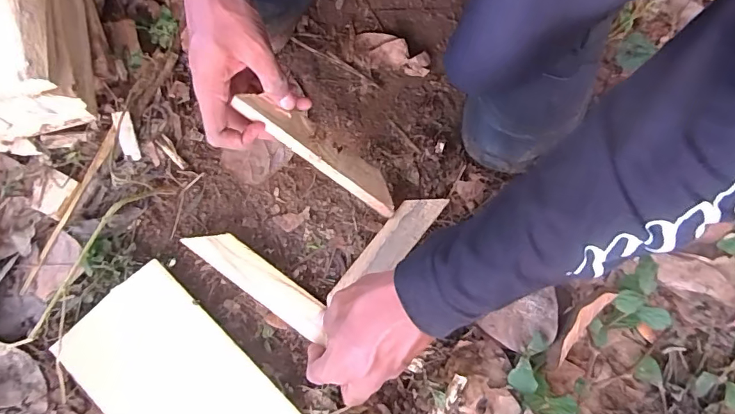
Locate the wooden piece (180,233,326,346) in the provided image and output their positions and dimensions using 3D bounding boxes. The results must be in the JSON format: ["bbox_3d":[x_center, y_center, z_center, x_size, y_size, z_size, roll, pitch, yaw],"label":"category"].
[{"bbox_3d":[-0.097,0.064,0.415,0.140,0.006,0.030,36,78,6],"label":"wooden piece"}]

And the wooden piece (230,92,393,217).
[{"bbox_3d":[-0.039,-0.050,0.406,0.159,0.017,0.035,35,77,-18],"label":"wooden piece"}]

